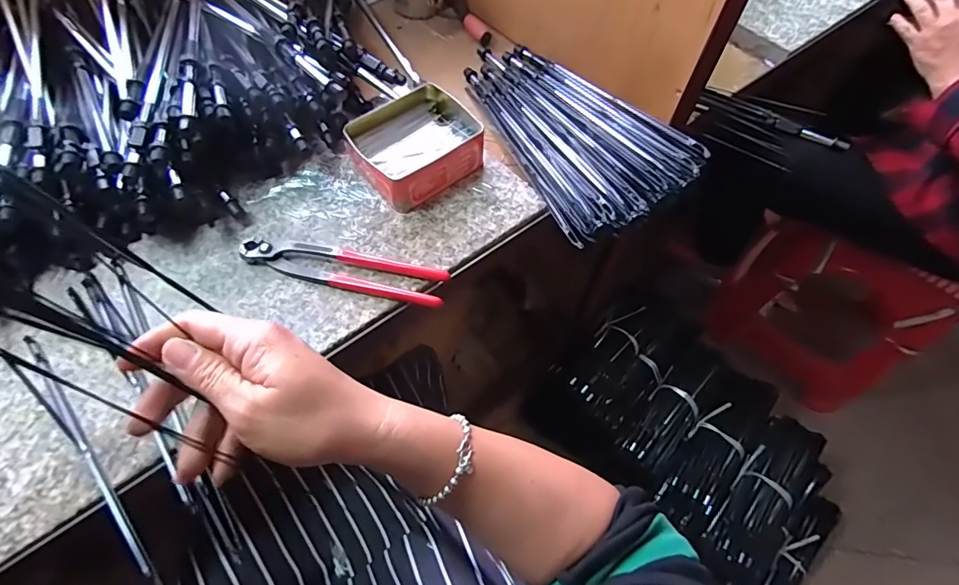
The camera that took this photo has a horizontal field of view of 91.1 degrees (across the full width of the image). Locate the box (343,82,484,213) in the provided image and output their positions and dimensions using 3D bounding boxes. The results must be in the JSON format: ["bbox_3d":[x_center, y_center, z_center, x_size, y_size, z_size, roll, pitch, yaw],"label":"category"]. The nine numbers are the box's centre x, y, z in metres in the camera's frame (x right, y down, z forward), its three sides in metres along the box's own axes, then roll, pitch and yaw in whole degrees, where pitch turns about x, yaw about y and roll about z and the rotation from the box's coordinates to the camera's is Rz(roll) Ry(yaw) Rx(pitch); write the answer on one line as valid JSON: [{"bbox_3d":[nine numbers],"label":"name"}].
[{"bbox_3d":[-0.064,-0.160,0.506,0.139,0.048,0.110,-32,66,-18],"label":"box"}]

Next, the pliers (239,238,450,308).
[{"bbox_3d":[-0.129,-0.025,0.448,0.199,0.015,0.040,12,61,5],"label":"pliers"}]

